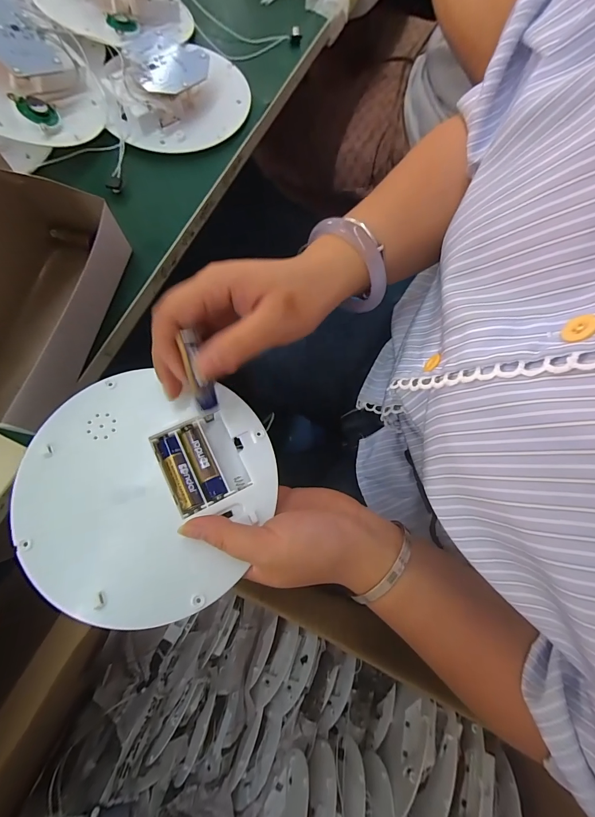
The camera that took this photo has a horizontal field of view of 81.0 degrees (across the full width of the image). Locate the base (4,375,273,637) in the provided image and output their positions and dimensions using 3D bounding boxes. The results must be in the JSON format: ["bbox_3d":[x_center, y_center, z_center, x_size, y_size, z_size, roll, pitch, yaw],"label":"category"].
[{"bbox_3d":[-0.091,0.049,0.214,0.143,0.027,0.139,0,77,-2],"label":"base"}]

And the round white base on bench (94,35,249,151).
[{"bbox_3d":[-0.118,-0.317,0.340,0.139,0.036,0.141,-8,75,-6],"label":"round white base on bench"}]

